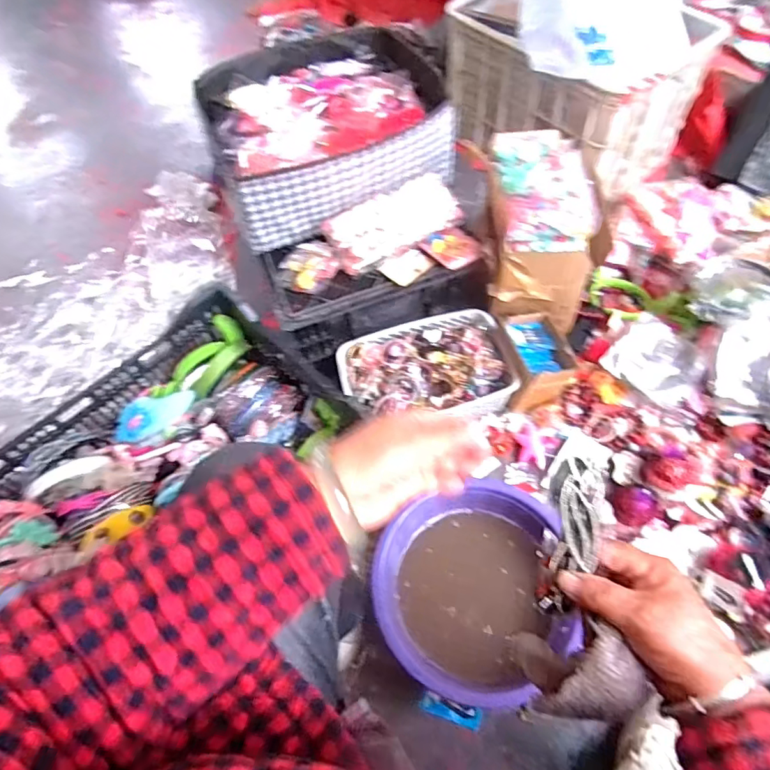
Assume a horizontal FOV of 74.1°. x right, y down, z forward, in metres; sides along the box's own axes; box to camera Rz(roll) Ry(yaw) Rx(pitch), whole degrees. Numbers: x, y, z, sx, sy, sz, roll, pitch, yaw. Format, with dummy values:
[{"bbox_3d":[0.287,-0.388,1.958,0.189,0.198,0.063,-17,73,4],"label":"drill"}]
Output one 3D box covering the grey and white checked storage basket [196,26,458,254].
[{"bbox_3d":[-0.122,-0.487,0.957,0.390,0.142,0.378,-22,61,-9],"label":"grey and white checked storage basket"}]

